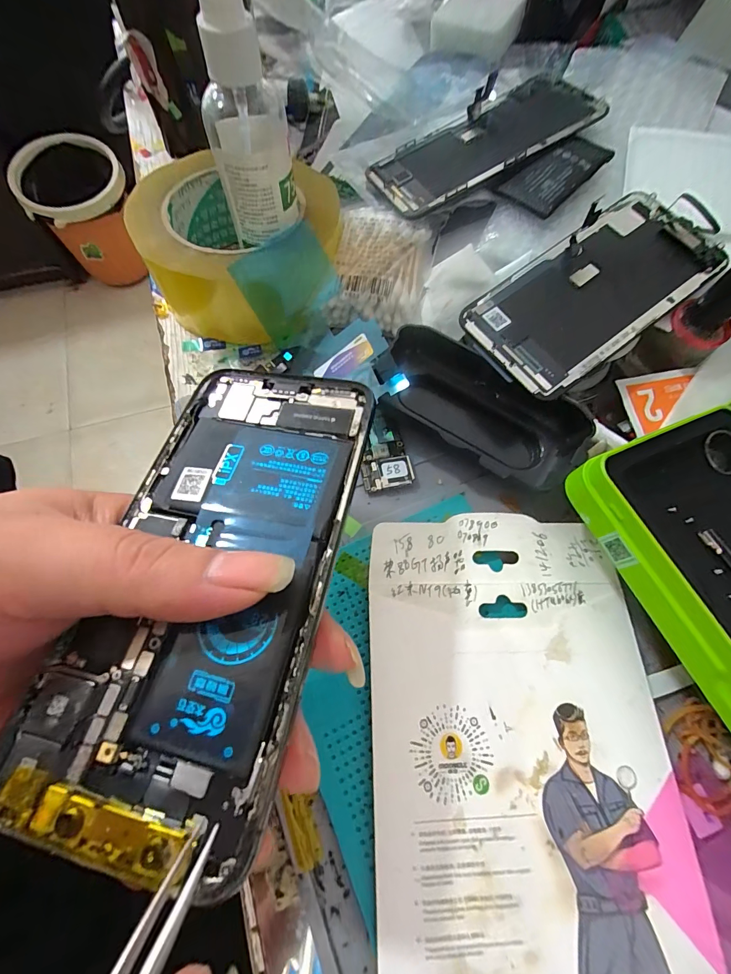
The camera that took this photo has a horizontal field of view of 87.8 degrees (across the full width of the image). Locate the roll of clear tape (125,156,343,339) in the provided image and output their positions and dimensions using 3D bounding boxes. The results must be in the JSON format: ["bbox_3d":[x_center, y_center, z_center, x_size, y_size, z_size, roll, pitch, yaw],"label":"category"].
[{"bbox_3d":[-0.077,-0.144,0.234,0.116,0.042,0.116,1,67,-2],"label":"roll of clear tape"}]

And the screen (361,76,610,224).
[{"bbox_3d":[0.074,-0.224,0.246,0.142,0.008,0.068,-27,62,1],"label":"screen"}]

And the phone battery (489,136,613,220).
[{"bbox_3d":[0.115,-0.193,0.232,0.060,0.006,0.038,-41,76,-2],"label":"phone battery"}]

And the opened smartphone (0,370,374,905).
[{"bbox_3d":[-0.044,0.020,0.113,0.069,0.011,0.140,11,63,2],"label":"opened smartphone"}]

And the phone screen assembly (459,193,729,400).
[{"bbox_3d":[0.123,-0.108,0.204,0.140,0.005,0.070,-39,75,-8],"label":"phone screen assembly"}]

